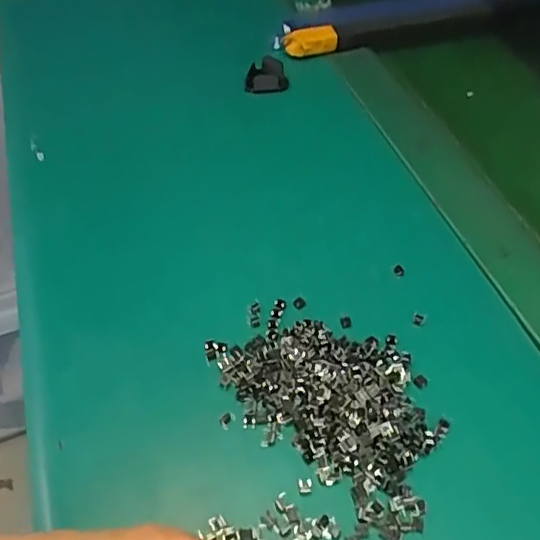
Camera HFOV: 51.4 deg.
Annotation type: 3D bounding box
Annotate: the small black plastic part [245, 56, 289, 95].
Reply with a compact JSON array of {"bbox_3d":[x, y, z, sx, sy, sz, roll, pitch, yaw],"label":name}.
[{"bbox_3d":[-0.003,-0.181,0.523,0.038,0.021,0.029,4,51,3],"label":"small black plastic part"}]

